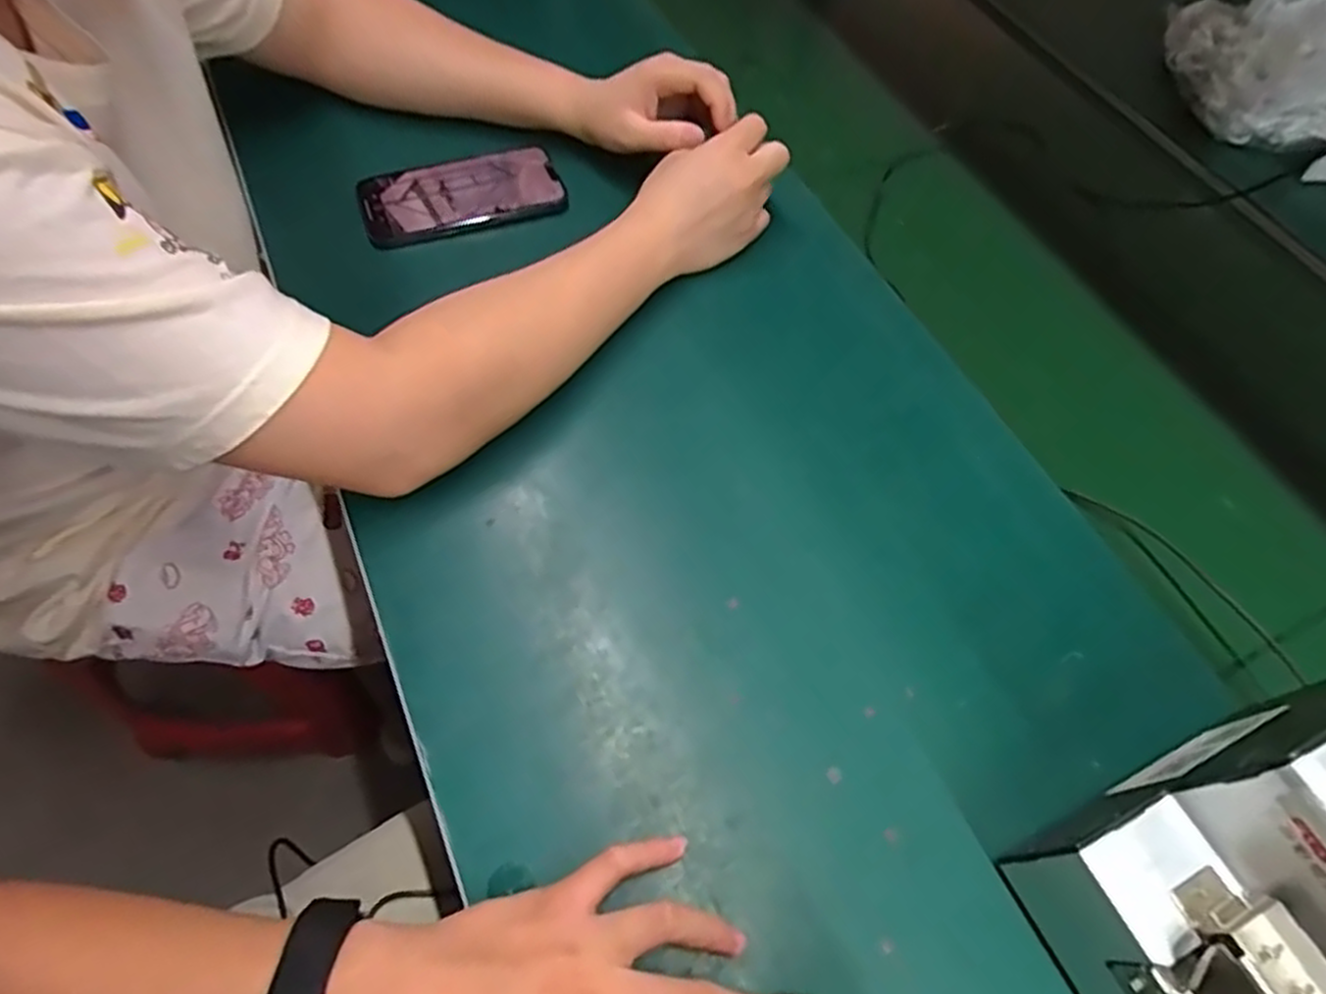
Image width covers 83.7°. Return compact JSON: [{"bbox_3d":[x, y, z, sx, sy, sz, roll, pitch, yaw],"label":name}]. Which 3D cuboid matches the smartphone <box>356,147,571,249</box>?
[{"bbox_3d":[-0.167,-0.251,0.612,0.160,0.013,0.084,-20,69,-14],"label":"smartphone"}]

